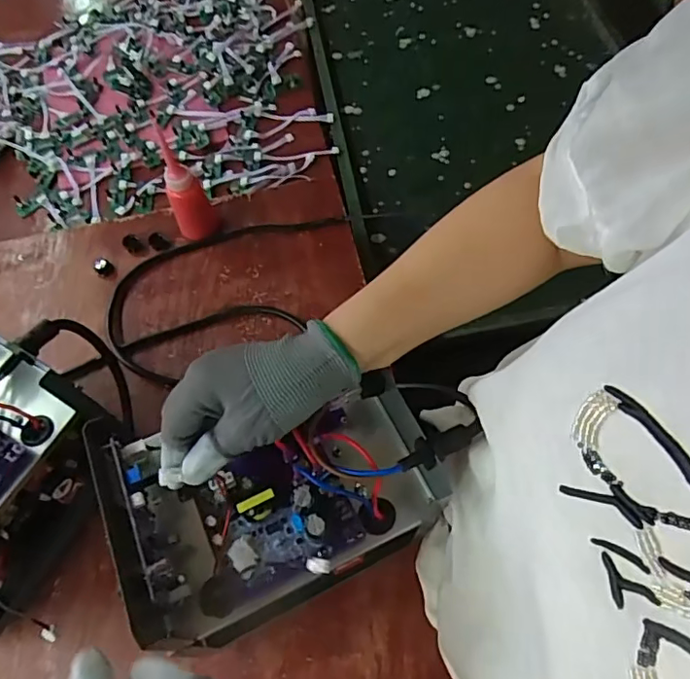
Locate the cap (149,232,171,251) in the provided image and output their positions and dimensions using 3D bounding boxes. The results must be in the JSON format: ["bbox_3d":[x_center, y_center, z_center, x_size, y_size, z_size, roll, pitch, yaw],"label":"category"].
[{"bbox_3d":[-0.238,-0.125,0.691,0.024,0.013,0.022,-2,62,3],"label":"cap"}]

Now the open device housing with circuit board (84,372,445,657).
[{"bbox_3d":[-0.041,0.111,0.377,0.208,0.077,0.120,-14,62,-4],"label":"open device housing with circuit board"}]

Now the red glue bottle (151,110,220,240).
[{"bbox_3d":[-0.189,-0.176,0.627,0.047,0.156,0.038,-25,63,-9],"label":"red glue bottle"}]

